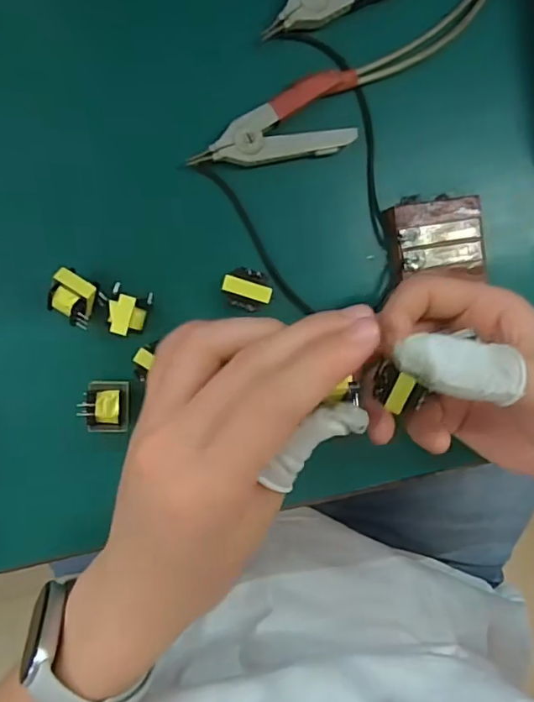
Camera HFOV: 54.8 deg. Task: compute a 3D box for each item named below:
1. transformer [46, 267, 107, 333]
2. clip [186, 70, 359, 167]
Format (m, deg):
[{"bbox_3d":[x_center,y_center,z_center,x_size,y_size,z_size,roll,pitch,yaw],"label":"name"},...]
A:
[{"bbox_3d":[-0.094,-0.026,0.253,0.023,0.015,0.022,32,92,-8],"label":"transformer"},{"bbox_3d":[0.005,-0.117,0.266,0.087,0.012,0.038,-12,97,-4],"label":"clip"}]

